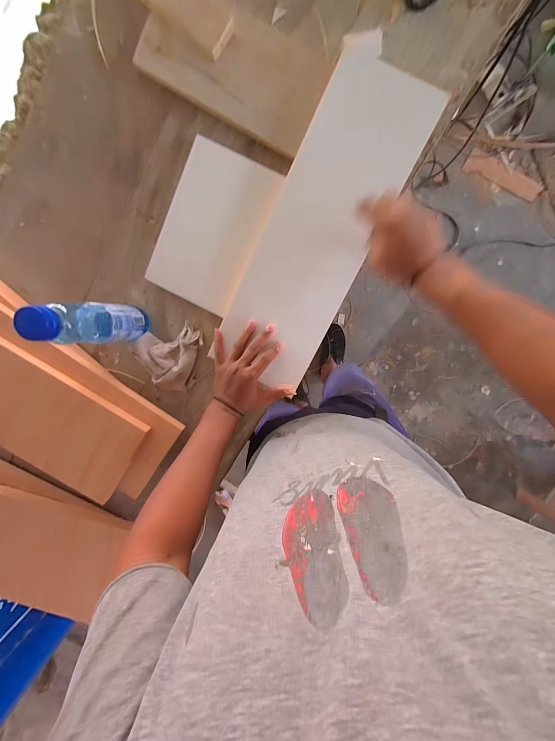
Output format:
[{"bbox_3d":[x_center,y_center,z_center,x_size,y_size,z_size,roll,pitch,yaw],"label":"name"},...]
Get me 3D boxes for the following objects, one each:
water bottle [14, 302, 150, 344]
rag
[{"bbox_3d":[-0.269,-0.072,0.414,0.054,0.214,0.063,4,100,4],"label":"water bottle"},{"bbox_3d":[-0.205,-0.029,0.503,0.119,0.040,0.127,14,101,2],"label":"rag"}]

